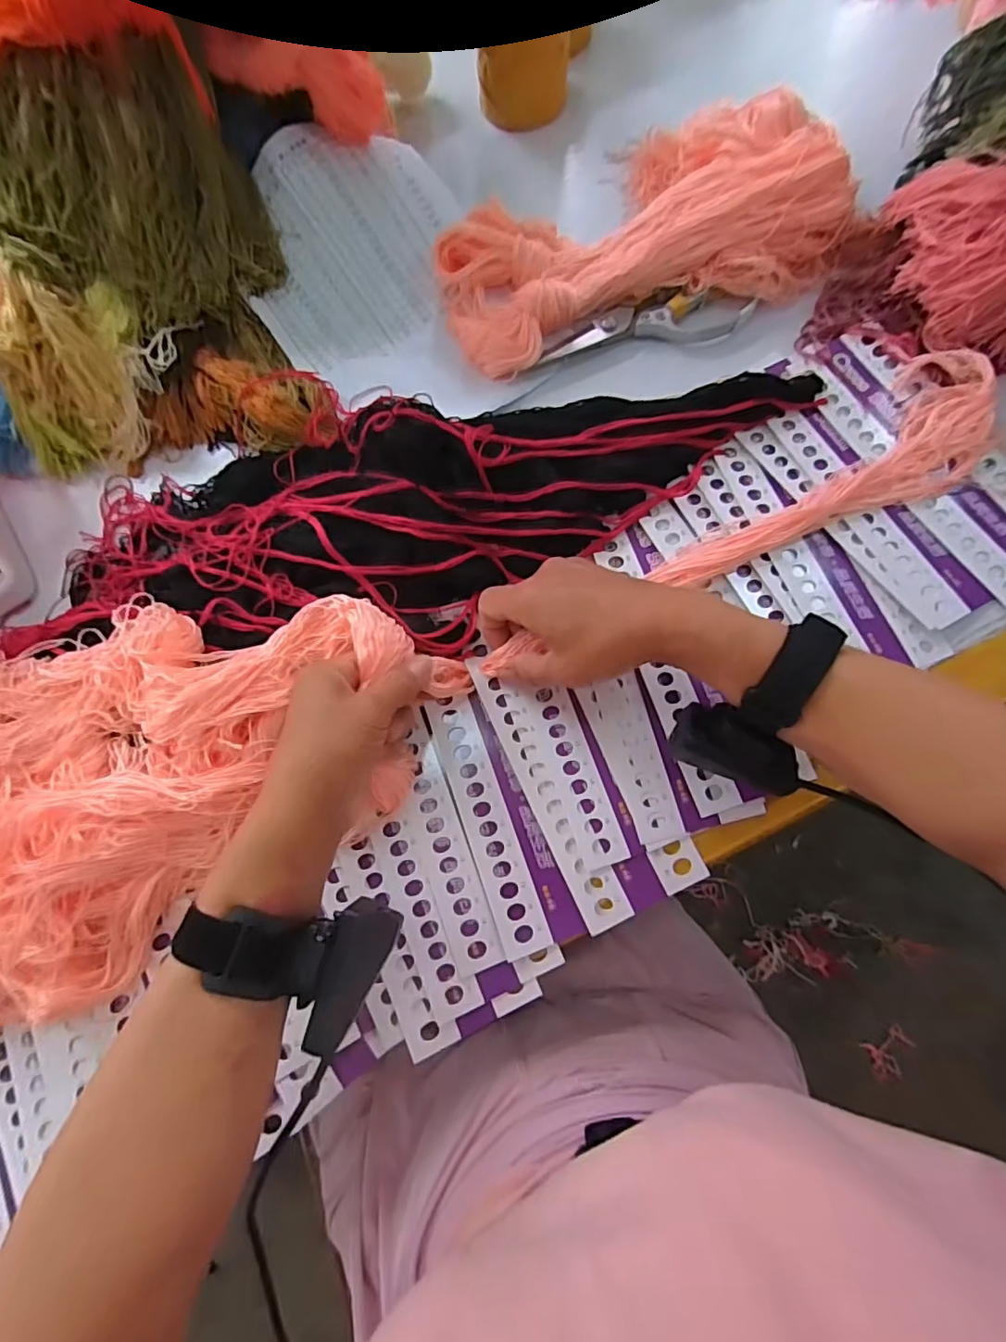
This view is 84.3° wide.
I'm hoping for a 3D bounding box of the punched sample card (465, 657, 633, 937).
[{"bbox_3d":[0.027,0.075,0.372,0.030,0.008,0.191,-25,74,-6],"label":"punched sample card"}]

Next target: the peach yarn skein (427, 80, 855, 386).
[{"bbox_3d":[0.106,-0.377,0.455,0.334,0.069,0.200,-18,76,-1],"label":"peach yarn skein"}]

